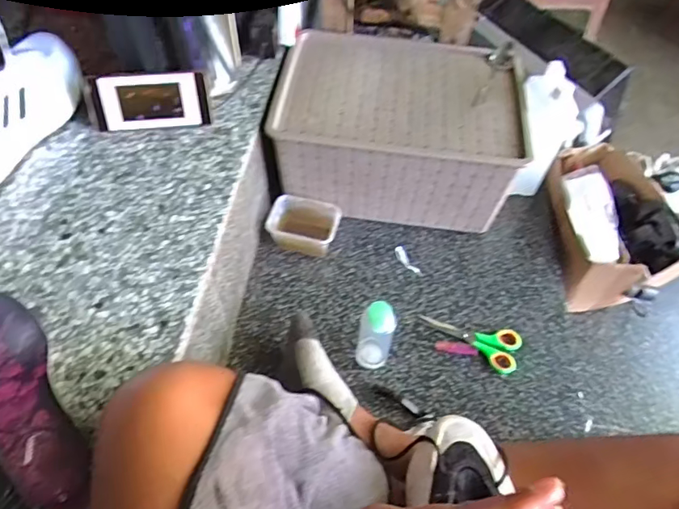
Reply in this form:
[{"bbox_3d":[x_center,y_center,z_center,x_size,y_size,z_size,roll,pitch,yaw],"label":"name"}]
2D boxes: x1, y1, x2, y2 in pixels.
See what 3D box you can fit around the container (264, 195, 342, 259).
[{"bbox_3d":[-0.059,-0.042,0.807,0.109,0.060,0.080,13,56,7],"label":"container"}]

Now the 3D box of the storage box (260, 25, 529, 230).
[{"bbox_3d":[0.095,-0.223,0.852,0.383,0.158,0.306,4,55,0],"label":"storage box"}]

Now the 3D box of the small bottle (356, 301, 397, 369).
[{"bbox_3d":[0.049,0.107,0.657,0.045,0.140,0.039,15,56,8],"label":"small bottle"}]

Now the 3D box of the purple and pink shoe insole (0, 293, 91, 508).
[{"bbox_3d":[-0.317,0.128,0.475,0.083,0.037,0.256,-29,62,-22],"label":"purple and pink shoe insole"}]

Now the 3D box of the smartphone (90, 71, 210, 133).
[{"bbox_3d":[-0.265,-0.215,0.697,0.153,0.074,0.005,-6,28,-7],"label":"smartphone"}]

